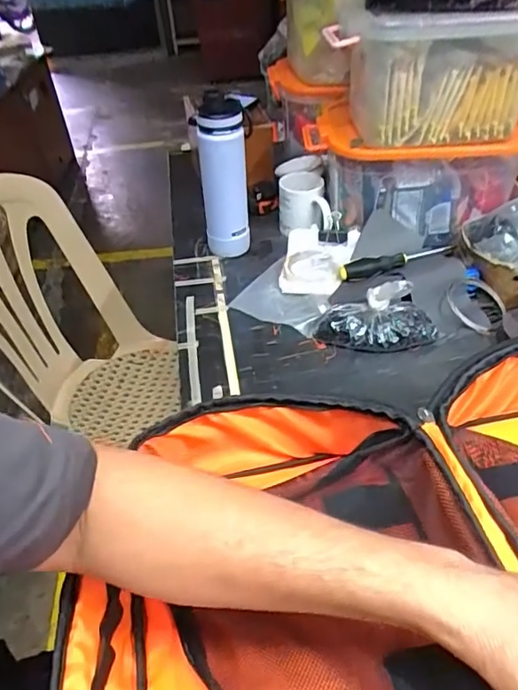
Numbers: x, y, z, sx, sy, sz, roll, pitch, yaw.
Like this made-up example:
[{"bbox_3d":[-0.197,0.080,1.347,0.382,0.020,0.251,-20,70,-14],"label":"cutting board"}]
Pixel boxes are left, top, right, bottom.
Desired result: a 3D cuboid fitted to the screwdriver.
[{"bbox_3d":[0.230,-0.138,0.844,0.201,0.022,0.037,-13,42,-8],"label":"screwdriver"}]

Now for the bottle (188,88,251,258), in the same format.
[{"bbox_3d":[-0.060,-0.270,0.869,0.078,0.266,0.086,-8,42,-2],"label":"bottle"}]

